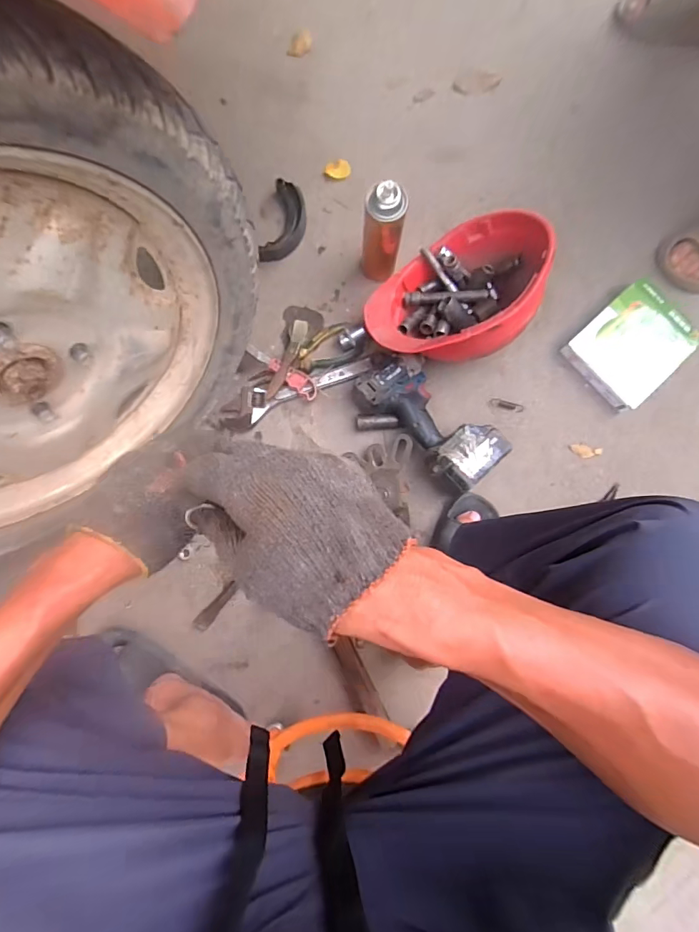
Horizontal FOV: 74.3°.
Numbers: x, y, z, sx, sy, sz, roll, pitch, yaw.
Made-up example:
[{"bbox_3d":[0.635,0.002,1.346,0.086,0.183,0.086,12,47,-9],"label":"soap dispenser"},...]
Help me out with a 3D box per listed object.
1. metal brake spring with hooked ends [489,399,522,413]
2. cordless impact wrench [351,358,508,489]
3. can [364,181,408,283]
[{"bbox_3d":[0.263,-0.102,0.774,0.055,0.004,0.013,19,99,11],"label":"metal brake spring with hooked ends"},{"bbox_3d":[0.123,-0.079,0.735,0.119,0.079,0.260,-45,87,-4],"label":"cordless impact wrench"},{"bbox_3d":[0.049,-0.338,0.682,0.057,0.166,0.052,10,85,0],"label":"can"}]

